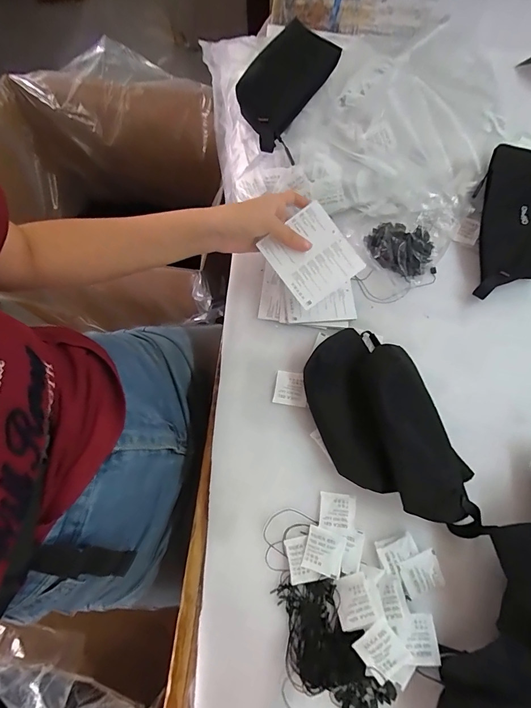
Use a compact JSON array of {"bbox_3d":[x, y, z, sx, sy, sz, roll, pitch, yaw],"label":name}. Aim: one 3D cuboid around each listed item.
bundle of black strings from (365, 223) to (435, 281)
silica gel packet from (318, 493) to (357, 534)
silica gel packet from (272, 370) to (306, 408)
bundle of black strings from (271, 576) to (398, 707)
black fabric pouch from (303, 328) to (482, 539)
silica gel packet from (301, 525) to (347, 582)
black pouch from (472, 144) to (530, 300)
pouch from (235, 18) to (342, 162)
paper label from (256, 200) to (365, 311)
[{"bbox_3d":[0.186,-0.152,0.483,0.092,0.037,0.076,41,77,14],"label":"bundle of black strings"},{"bbox_3d":[0.078,0.174,0.388,0.039,0.004,0.039,9,71,3],"label":"silica gel packet"},{"bbox_3d":[0.031,0.042,0.431,0.039,0.004,0.041,8,71,4],"label":"silica gel packet"},{"bbox_3d":[0.058,0.288,0.345,0.075,0.012,0.131,-28,73,-8],"label":"bundle of black strings"},{"bbox_3d":[0.134,0.083,0.388,0.133,0.064,0.252,-22,72,-6],"label":"black fabric pouch"},{"bbox_3d":[0.062,0.208,0.373,0.040,0.009,0.040,18,72,7],"label":"silica gel packet"},{"bbox_3d":[0.338,-0.174,0.471,0.093,0.030,0.207,9,84,15],"label":"black pouch"},{"bbox_3d":[0.029,-0.370,0.494,0.097,0.048,0.209,22,73,9],"label":"pouch"},{"bbox_3d":[0.055,-0.116,0.420,0.088,0.006,0.097,-38,90,-3],"label":"paper label"}]

